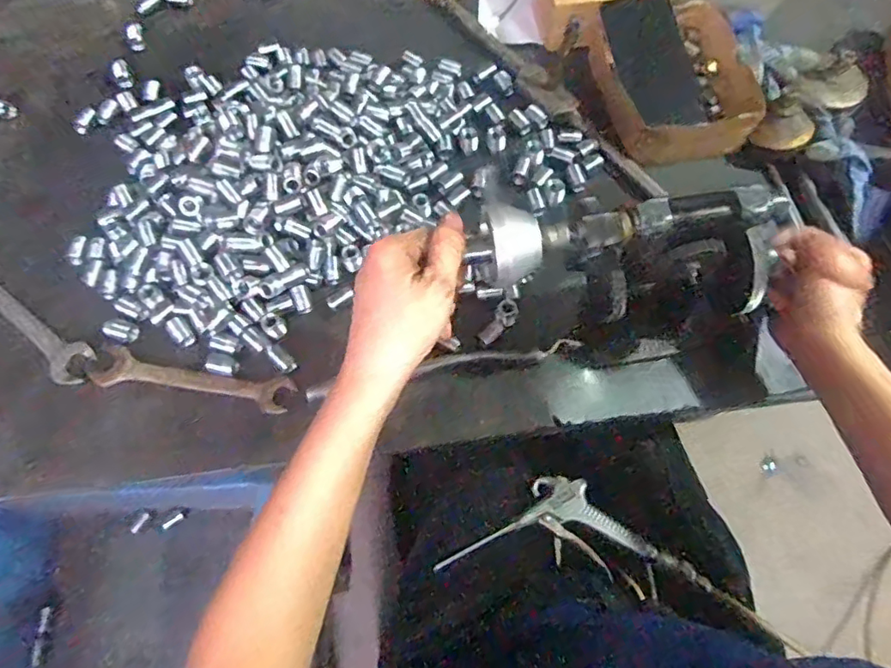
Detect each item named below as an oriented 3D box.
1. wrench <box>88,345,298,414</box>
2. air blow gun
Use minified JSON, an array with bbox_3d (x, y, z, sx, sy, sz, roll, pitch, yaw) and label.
[{"bbox_3d":[-0.213,0.039,0.488,0.168,0.006,0.034,10,67,3],"label":"wrench"},{"bbox_3d":[0.099,0.188,0.565,0.194,0.033,0.093,5,67,1],"label":"air blow gun"}]

